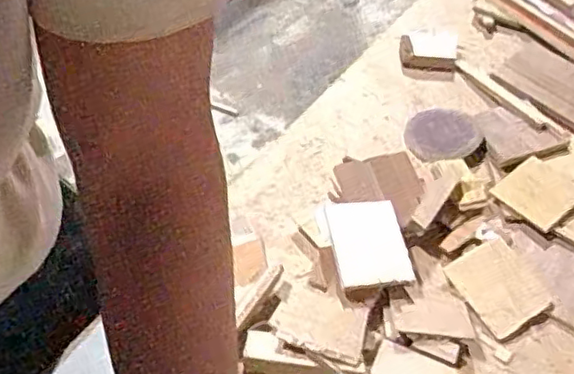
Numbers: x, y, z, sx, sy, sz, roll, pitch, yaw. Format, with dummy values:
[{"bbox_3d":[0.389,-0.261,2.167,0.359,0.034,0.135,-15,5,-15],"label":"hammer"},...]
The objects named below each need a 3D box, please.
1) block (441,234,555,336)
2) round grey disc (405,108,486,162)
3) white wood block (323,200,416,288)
[{"bbox_3d":[0.199,0.091,0.595,0.075,0.008,0.083,-23,55,-16],"label":"block"},{"bbox_3d":[0.174,-0.060,0.715,0.089,0.006,0.077,-18,54,-13],"label":"round grey disc"},{"bbox_3d":[0.074,0.053,0.588,0.065,0.030,0.099,-6,52,-4],"label":"white wood block"}]

